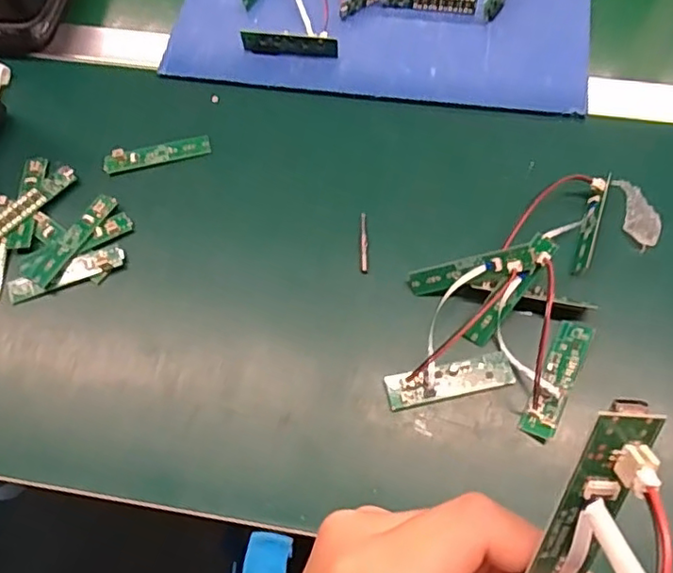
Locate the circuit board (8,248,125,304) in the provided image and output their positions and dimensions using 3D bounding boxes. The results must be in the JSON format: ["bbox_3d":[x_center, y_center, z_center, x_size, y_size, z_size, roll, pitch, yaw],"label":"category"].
[{"bbox_3d":[-0.198,-0.009,0.430,0.085,0.006,0.017,-20,67,-6],"label":"circuit board"}]

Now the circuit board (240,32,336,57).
[{"bbox_3d":[-0.040,-0.205,0.498,0.081,0.016,0.006,8,36,7],"label":"circuit board"}]

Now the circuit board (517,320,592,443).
[{"bbox_3d":[0.145,0.059,0.383,0.021,0.006,0.082,26,70,13],"label":"circuit board"}]

